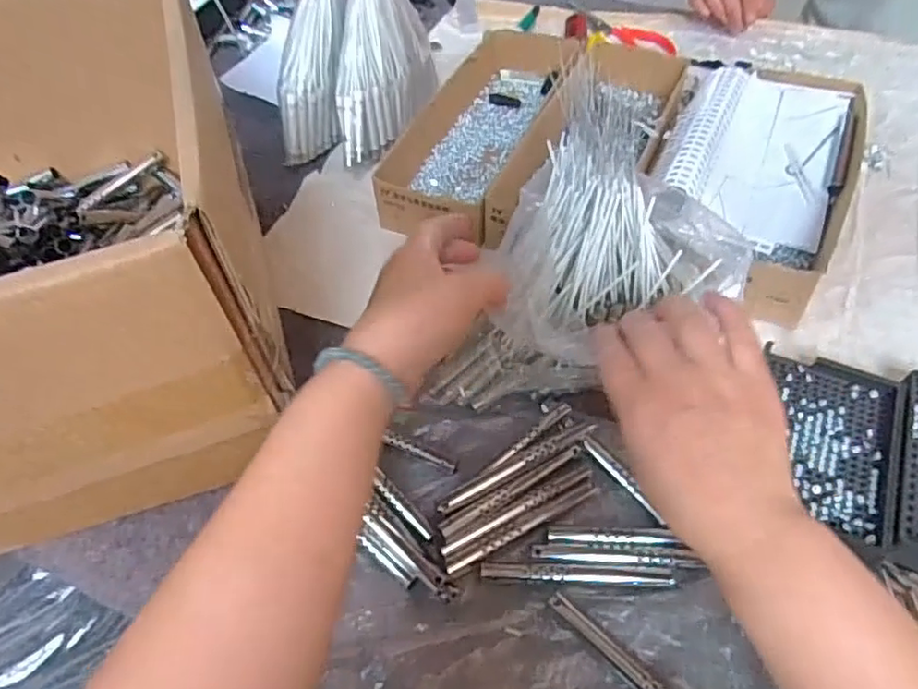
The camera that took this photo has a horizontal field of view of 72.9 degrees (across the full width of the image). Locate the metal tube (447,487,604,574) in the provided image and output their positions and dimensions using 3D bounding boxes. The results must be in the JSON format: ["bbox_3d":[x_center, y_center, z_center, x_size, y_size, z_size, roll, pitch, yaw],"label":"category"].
[{"bbox_3d":[0.041,0.113,0.381,0.106,0.007,0.007,-25,54,-16],"label":"metal tube"}]

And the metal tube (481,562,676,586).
[{"bbox_3d":[0.070,0.134,0.364,0.110,0.009,0.011,0,51,3],"label":"metal tube"}]

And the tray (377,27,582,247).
[{"bbox_3d":[0.021,-0.226,0.626,0.101,0.050,0.313,13,53,13],"label":"tray"}]

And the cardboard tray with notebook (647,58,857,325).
[{"bbox_3d":[0.260,-0.151,0.559,0.162,0.063,0.309,17,53,18],"label":"cardboard tray with notebook"}]

